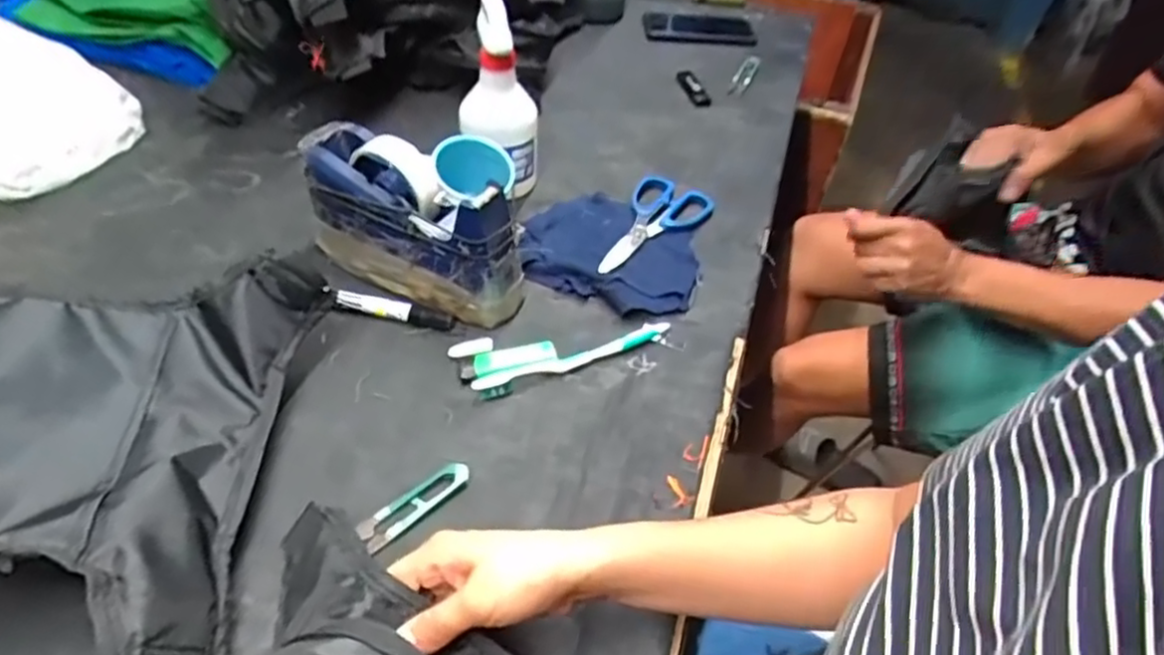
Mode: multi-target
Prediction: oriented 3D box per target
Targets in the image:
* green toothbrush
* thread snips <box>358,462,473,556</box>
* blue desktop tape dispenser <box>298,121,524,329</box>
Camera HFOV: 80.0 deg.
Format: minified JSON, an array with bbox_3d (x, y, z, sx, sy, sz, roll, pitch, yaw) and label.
[{"bbox_3d":[-0.002,0.025,0.579,0.178,0.010,0.020,-18,50,-22],"label":"green toothbrush"},{"bbox_3d":[-0.114,0.123,0.483,0.082,0.010,0.025,-30,55,-30],"label":"thread snips"},{"bbox_3d":[-0.149,-0.089,0.609,0.212,0.123,0.071,23,48,16],"label":"blue desktop tape dispenser"}]

